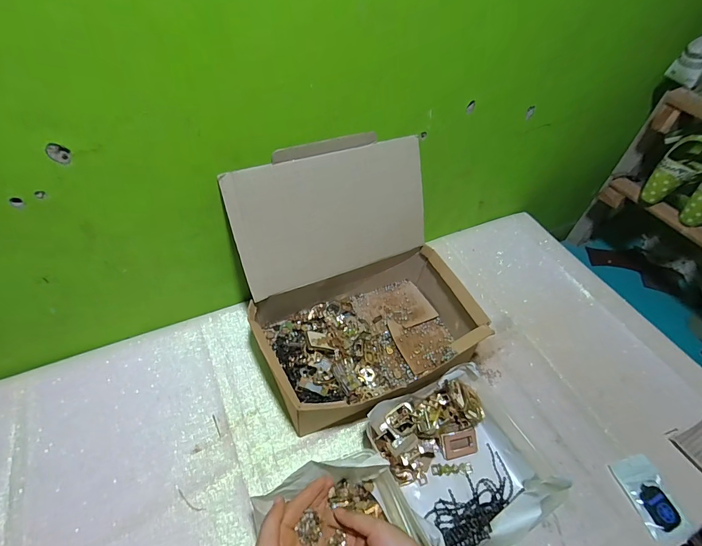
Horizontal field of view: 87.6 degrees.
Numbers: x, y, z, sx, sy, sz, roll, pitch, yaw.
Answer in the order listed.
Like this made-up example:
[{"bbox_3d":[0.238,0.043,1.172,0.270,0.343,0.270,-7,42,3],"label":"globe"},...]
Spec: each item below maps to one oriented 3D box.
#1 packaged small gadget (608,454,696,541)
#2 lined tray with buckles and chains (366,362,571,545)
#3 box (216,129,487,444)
[{"bbox_3d":[0.426,0.317,0.520,0.066,0.015,0.099,-7,52,-11],"label":"packaged small gadget"},{"bbox_3d":[0.151,0.253,0.498,0.198,0.081,0.201,-20,55,-20],"label":"lined tray with buckles and chains"},{"bbox_3d":[0.019,0.018,0.555,0.329,0.274,0.303,-18,55,-19],"label":"box"}]

